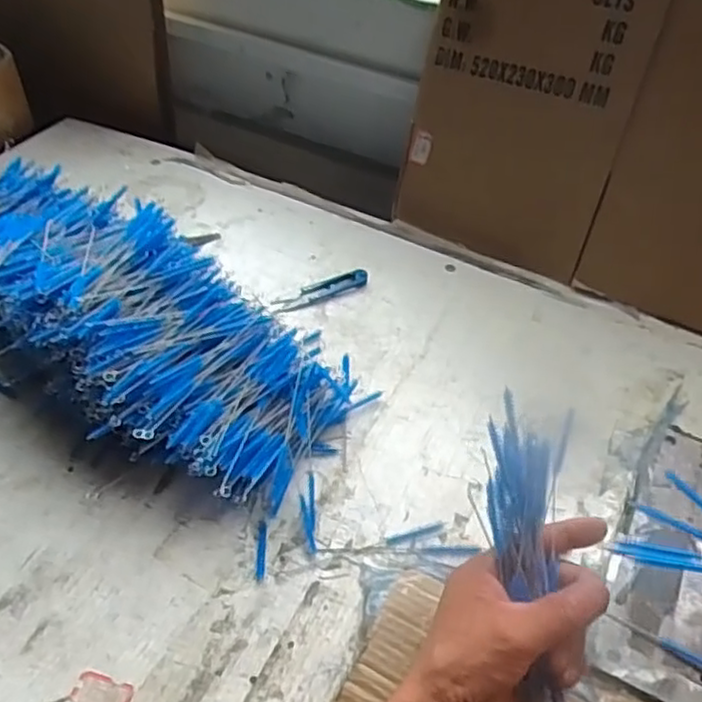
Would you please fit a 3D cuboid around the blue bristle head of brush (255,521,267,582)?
[{"bbox_3d":[-0.064,0.142,0.492,0.007,0.005,0.043,1,44,-2],"label":"blue bristle head of brush"}]

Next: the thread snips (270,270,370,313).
[{"bbox_3d":[-0.030,-0.062,0.694,0.104,0.009,0.024,-20,49,-22],"label":"thread snips"}]

